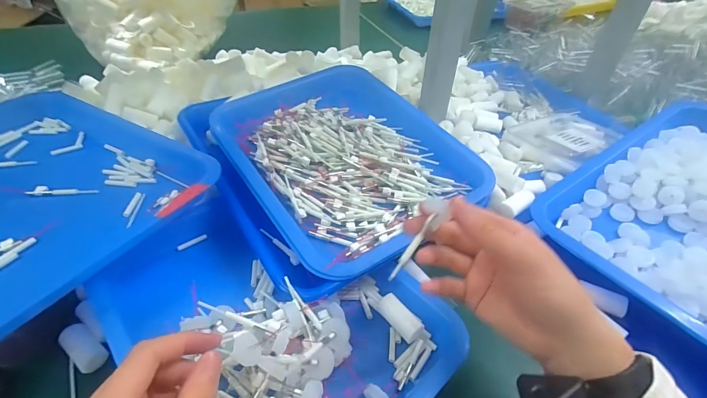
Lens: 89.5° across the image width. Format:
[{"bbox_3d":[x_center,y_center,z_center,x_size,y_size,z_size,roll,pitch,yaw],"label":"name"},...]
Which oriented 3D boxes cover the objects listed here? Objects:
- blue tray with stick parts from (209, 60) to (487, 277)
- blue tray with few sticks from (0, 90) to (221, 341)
[{"bbox_3d":[-0.013,-0.055,0.408,0.225,0.051,0.286,-26,50,-27],"label":"blue tray with stick parts"},{"bbox_3d":[-0.323,-0.009,0.334,0.333,0.043,0.268,23,47,21],"label":"blue tray with few sticks"}]

